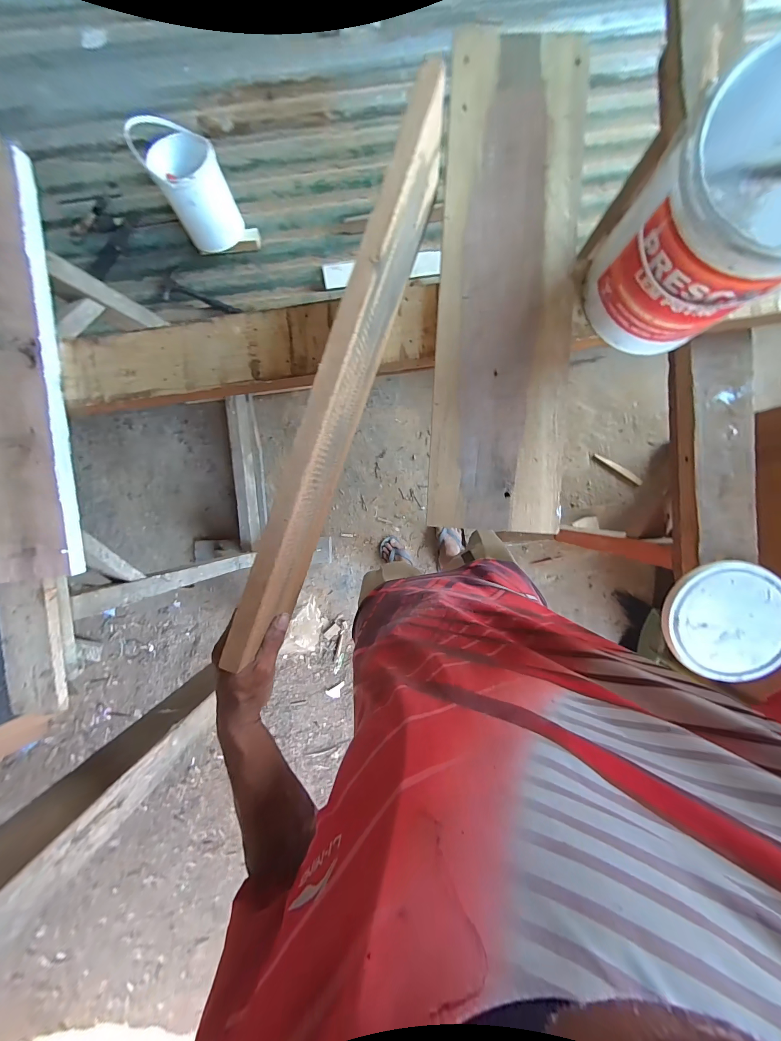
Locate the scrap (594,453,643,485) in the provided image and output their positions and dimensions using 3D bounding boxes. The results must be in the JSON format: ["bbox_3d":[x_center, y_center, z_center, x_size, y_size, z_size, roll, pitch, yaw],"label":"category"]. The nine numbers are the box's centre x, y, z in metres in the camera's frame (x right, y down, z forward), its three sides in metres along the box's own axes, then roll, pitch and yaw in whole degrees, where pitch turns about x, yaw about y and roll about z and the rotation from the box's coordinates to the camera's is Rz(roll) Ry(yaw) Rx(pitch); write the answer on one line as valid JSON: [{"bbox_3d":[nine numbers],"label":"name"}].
[{"bbox_3d":[0.869,-0.199,1.267,0.189,0.016,0.026,44,96,22],"label":"scrap"}]

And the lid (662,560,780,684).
[{"bbox_3d":[0.506,0.154,0.494,0.166,0.031,0.167,0,94,4],"label":"lid"}]

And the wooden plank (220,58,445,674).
[{"bbox_3d":[-0.061,-0.154,0.401,0.026,0.149,0.638,20,89,3],"label":"wooden plank"}]

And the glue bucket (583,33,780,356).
[{"bbox_3d":[0.352,-0.313,0.359,0.184,0.189,0.164,-38,90,6],"label":"glue bucket"}]

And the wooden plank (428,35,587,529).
[{"bbox_3d":[0.158,-0.313,0.451,0.178,0.028,0.645,3,94,4],"label":"wooden plank"}]

